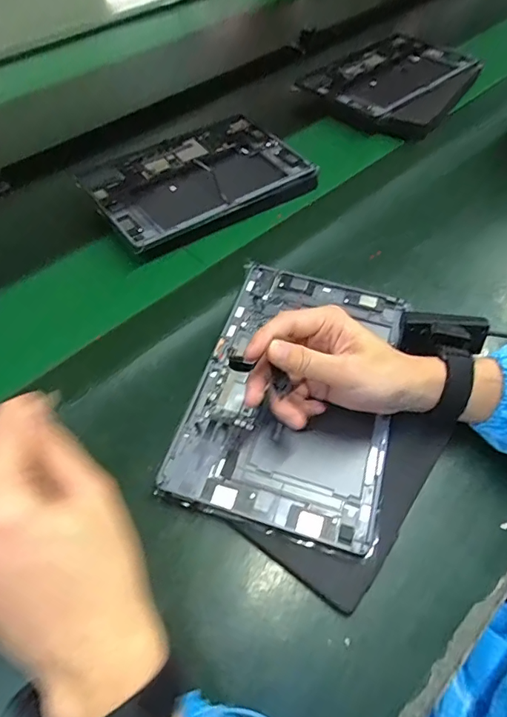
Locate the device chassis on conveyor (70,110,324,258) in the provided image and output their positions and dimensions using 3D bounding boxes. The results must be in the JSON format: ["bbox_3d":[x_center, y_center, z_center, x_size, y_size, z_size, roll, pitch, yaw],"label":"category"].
[{"bbox_3d":[-0.068,-0.226,0.581,0.253,0.021,0.179,-29,58,-19],"label":"device chassis on conveyor"}]

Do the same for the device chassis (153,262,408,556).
[{"bbox_3d":[0.039,0.024,0.417,0.164,0.017,0.255,13,55,10],"label":"device chassis"}]

